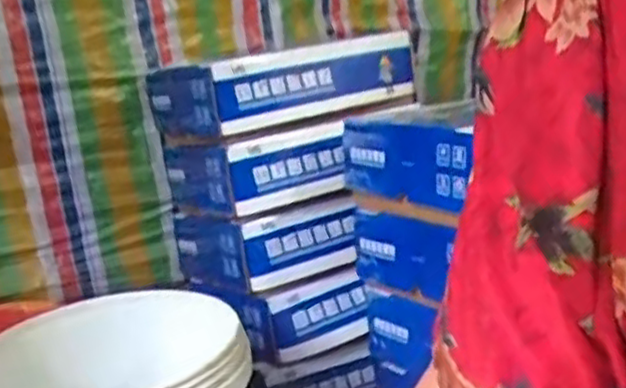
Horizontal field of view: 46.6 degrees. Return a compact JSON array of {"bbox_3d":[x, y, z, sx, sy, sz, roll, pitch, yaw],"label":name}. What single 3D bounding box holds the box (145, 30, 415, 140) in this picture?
[{"bbox_3d":[-0.061,-0.194,1.271,0.396,0.122,0.271,-13,17,-28],"label":"box"}]

